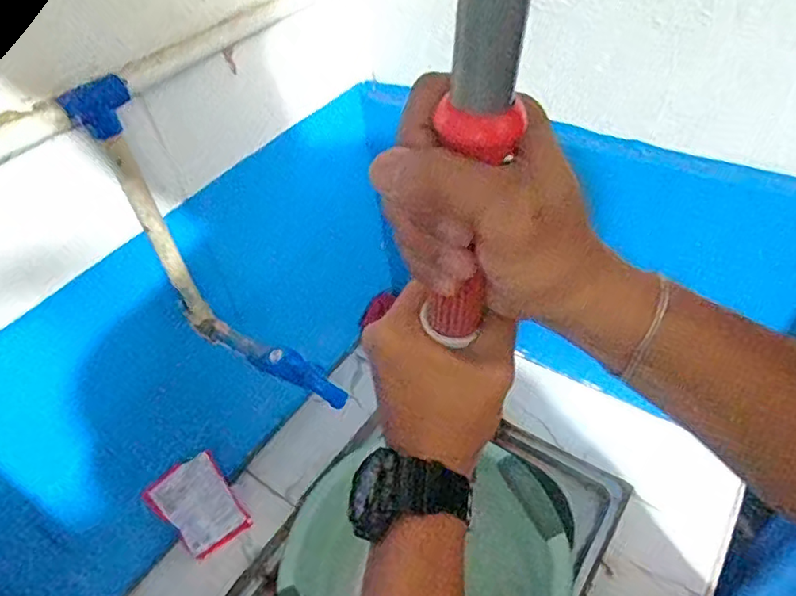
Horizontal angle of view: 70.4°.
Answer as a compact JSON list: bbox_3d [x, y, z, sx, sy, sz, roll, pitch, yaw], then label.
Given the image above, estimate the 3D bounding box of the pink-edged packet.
[{"bbox_3d":[-0.258,0.272,0.738,0.088,0.127,0.009,-35,18,-32],"label":"pink-edged packet"}]

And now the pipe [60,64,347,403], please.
[{"bbox_3d":[-0.168,-0.023,0.526,0.236,0.312,0.049,32,57,32],"label":"pipe"}]

